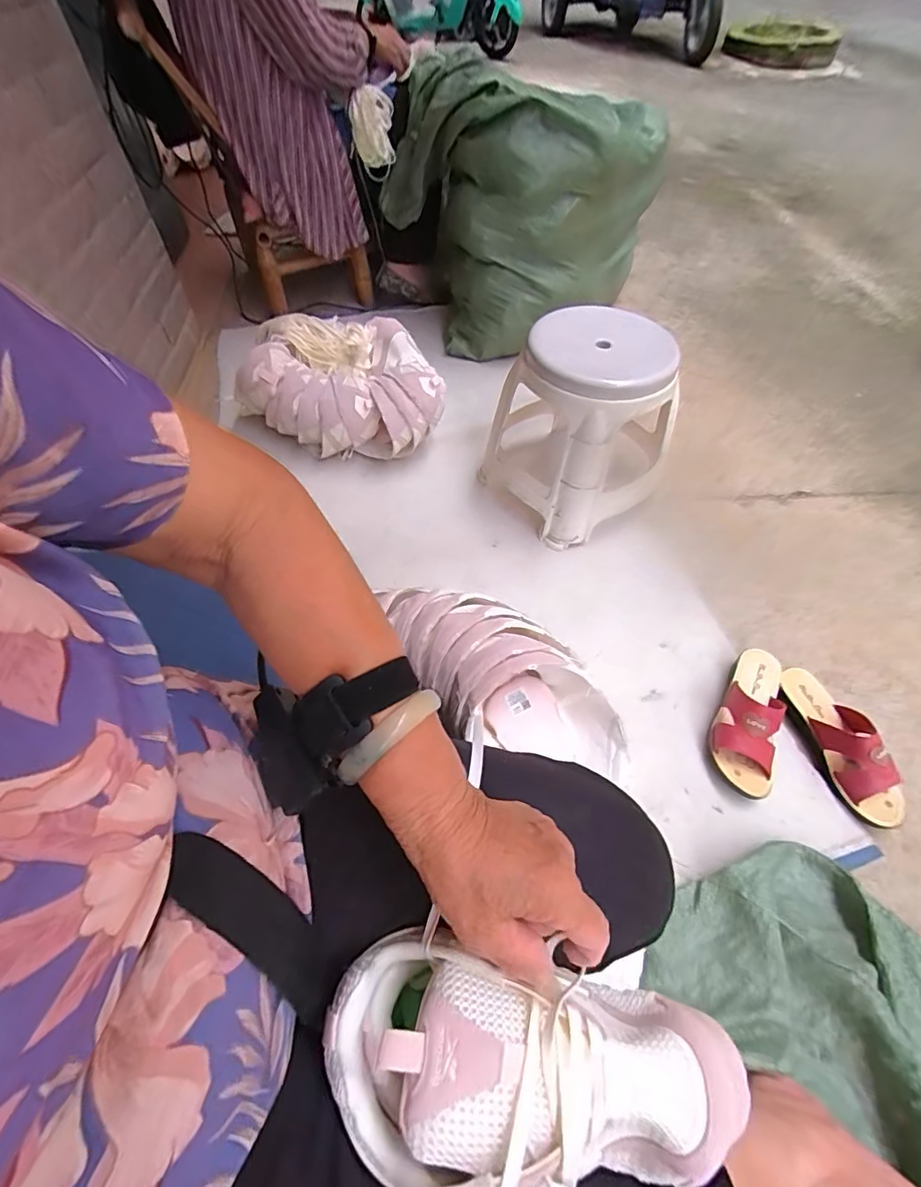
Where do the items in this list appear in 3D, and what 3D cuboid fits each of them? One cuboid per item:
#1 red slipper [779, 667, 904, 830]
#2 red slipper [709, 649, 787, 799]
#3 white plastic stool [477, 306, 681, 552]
[{"bbox_3d":[0.550,0.209,0.722,0.080,0.075,0.228,-14,56,-11],"label":"red slipper"},{"bbox_3d":[0.425,0.172,0.733,0.081,0.078,0.223,22,57,13],"label":"red slipper"},{"bbox_3d":[0.217,-0.305,0.935,0.250,0.317,0.304,-33,62,-22],"label":"white plastic stool"}]

